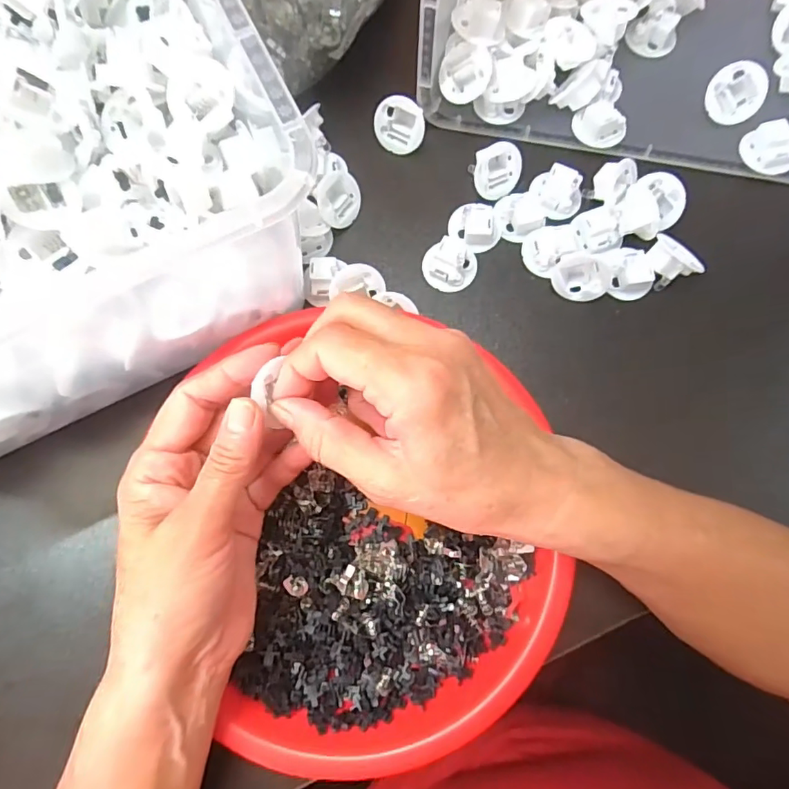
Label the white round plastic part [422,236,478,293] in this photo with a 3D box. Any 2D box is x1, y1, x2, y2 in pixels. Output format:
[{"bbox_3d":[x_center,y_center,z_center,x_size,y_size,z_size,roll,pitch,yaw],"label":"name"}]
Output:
[{"bbox_3d":[0.034,-0.080,0.309,0.032,0.016,0.030,0,79,1],"label":"white round plastic part"}]

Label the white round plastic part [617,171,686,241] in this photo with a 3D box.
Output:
[{"bbox_3d":[0.151,-0.110,0.303,0.036,0.021,0.033,0,79,1],"label":"white round plastic part"}]

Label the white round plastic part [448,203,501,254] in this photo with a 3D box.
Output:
[{"bbox_3d":[0.050,-0.104,0.315,0.029,0.013,0.030,0,79,1],"label":"white round plastic part"}]

